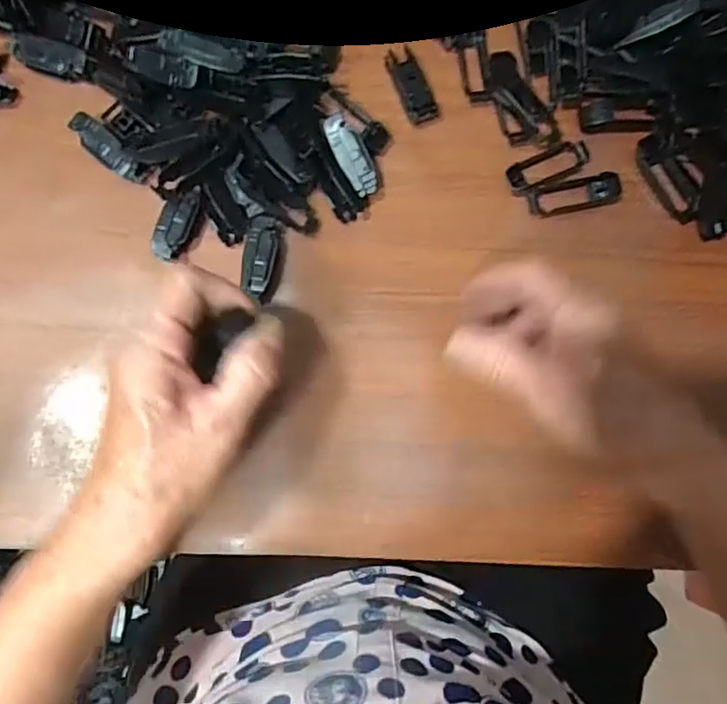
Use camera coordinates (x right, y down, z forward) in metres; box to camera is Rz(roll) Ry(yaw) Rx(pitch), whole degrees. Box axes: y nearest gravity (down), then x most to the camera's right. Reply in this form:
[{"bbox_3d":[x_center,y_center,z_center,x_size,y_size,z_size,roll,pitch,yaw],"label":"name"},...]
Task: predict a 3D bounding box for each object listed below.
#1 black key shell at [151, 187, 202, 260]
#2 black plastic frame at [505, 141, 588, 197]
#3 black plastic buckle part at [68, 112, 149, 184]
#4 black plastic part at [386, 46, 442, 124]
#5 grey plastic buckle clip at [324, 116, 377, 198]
[{"bbox_3d":[-0.108,-0.075,0.339,0.018,0.011,0.043,22,83,0],"label":"black key shell"},{"bbox_3d":[0.114,-0.114,0.363,0.055,0.004,0.020,-25,85,-5],"label":"black plastic frame"},{"bbox_3d":[-0.149,-0.118,0.346,0.050,0.014,0.016,41,83,3],"label":"black plastic buckle part"},{"bbox_3d":[0.030,-0.167,0.365,0.023,0.015,0.045,-20,84,-5],"label":"black plastic part"},{"bbox_3d":[-0.007,-0.115,0.345,0.018,0.004,0.048,-27,96,-6],"label":"grey plastic buckle clip"}]

